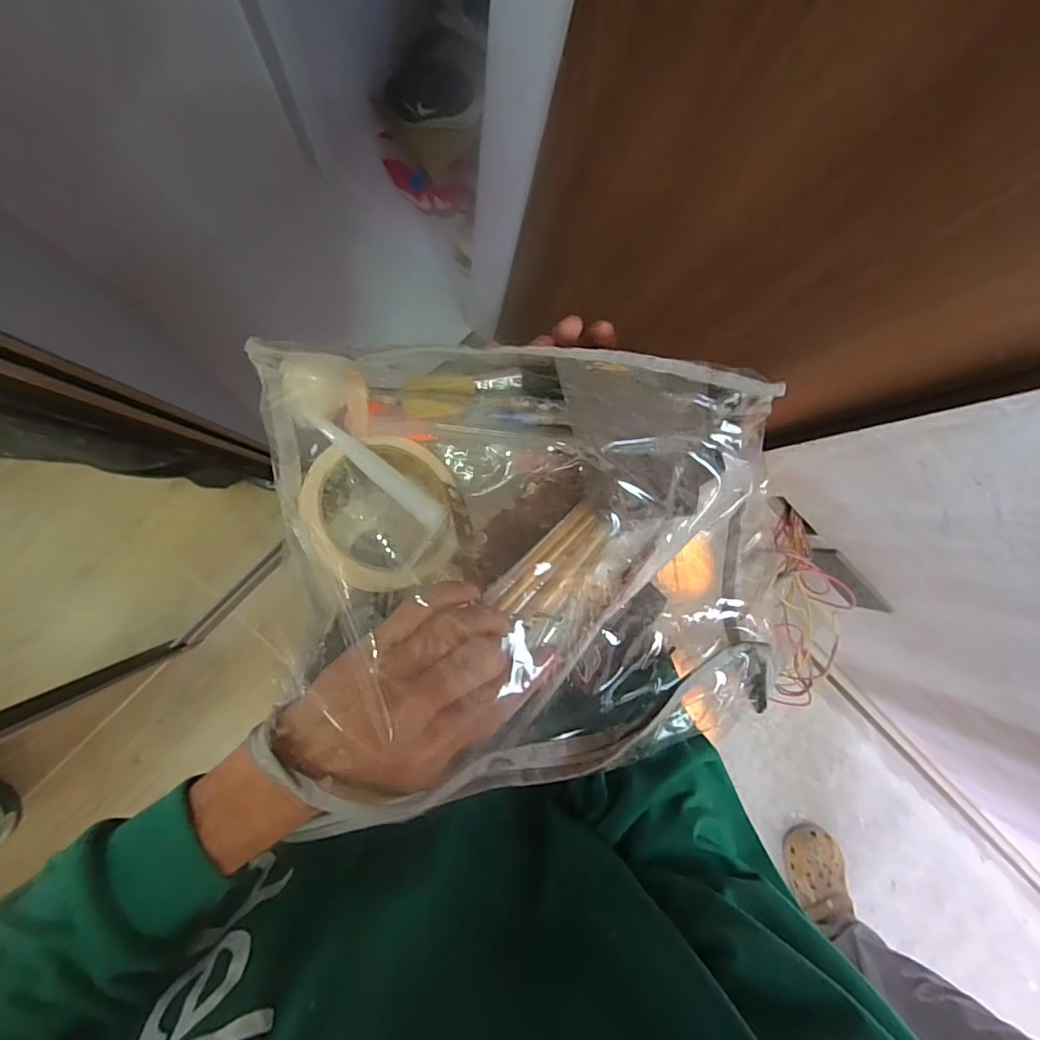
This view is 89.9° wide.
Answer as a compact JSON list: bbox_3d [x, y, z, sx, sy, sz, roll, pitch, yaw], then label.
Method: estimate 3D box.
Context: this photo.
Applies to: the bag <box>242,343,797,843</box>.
[{"bbox_3d":[0.013,0.028,0.310,0.311,0.079,0.247,-1,90,-7],"label":"bag"}]

